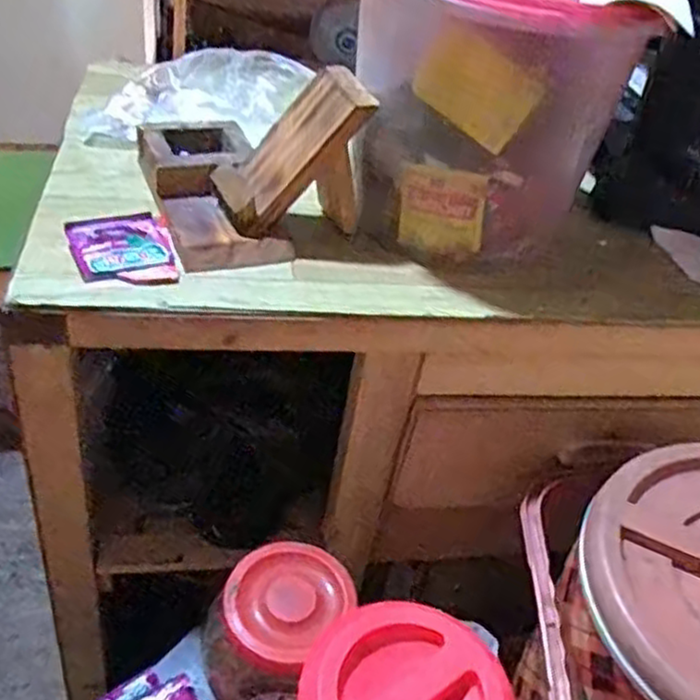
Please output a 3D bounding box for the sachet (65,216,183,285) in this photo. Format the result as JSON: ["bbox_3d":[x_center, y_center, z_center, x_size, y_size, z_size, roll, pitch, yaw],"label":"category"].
[{"bbox_3d":[-0.189,-0.082,0.613,0.075,0.016,0.087,-13,44,-23],"label":"sachet"}]

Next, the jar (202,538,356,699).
[{"bbox_3d":[-0.064,0.224,0.598,0.098,0.090,0.109,24,42,19],"label":"jar"}]

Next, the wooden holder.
[{"bbox_3d":[-0.088,-0.185,0.666,0.169,0.128,0.186,-10,43,-21],"label":"wooden holder"}]

